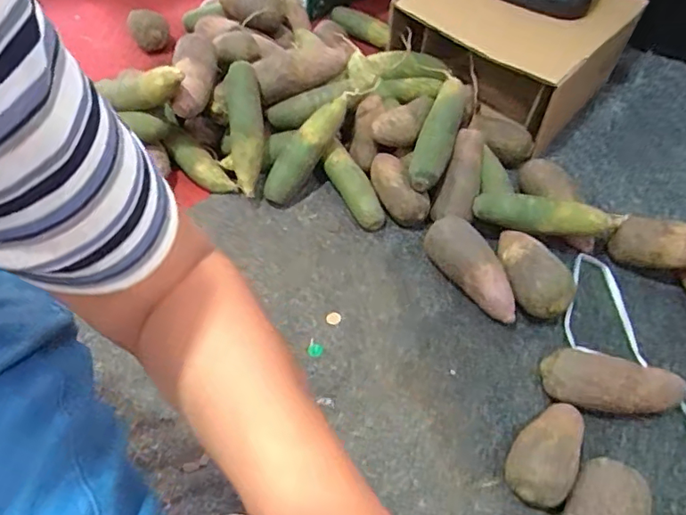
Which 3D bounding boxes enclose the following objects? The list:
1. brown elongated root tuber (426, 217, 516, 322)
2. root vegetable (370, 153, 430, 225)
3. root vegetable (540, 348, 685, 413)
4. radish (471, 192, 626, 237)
[{"bbox_3d":[0.190,0.016,0.758,0.059,0.063,0.176,-31,75,-22],"label":"brown elongated root tuber"},{"bbox_3d":[0.086,-0.114,0.825,0.054,0.064,0.125,-24,71,-18],"label":"root vegetable"},{"bbox_3d":[0.341,0.161,0.663,0.174,0.053,0.064,10,54,3],"label":"root vegetable"},{"bbox_3d":[0.307,-0.062,0.787,0.212,0.060,0.043,12,54,5],"label":"radish"}]

